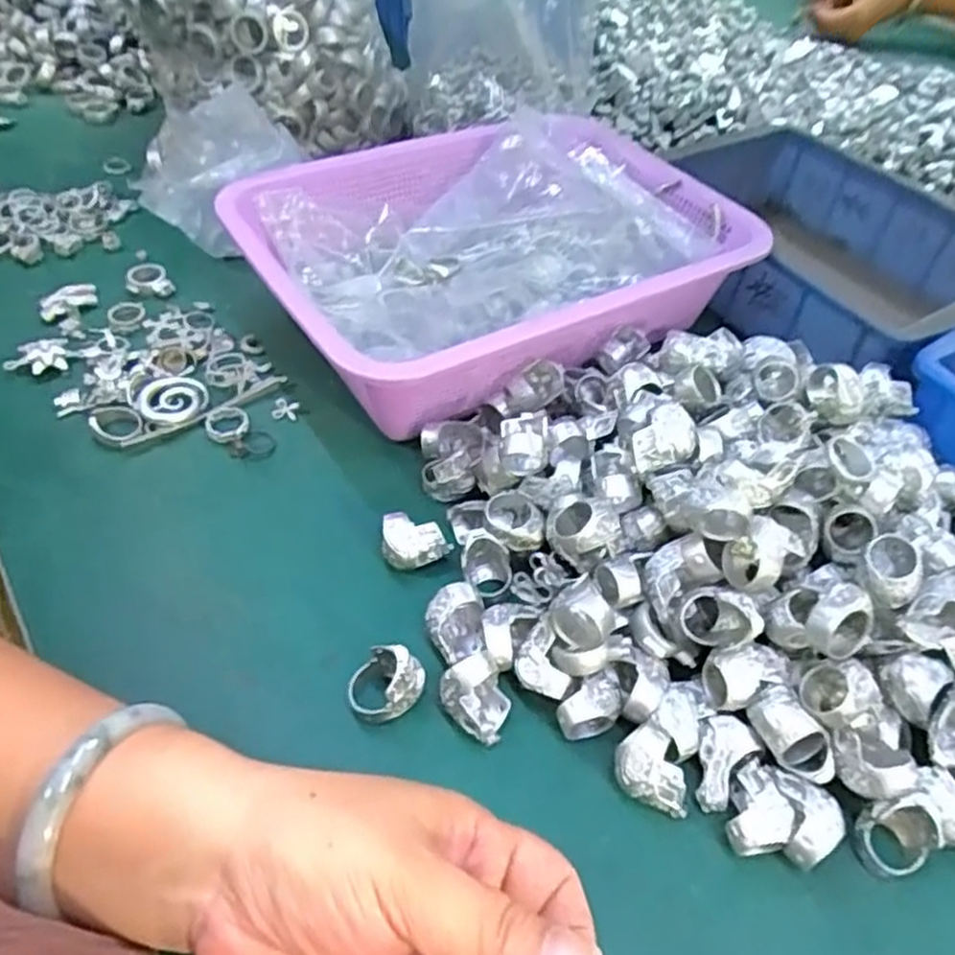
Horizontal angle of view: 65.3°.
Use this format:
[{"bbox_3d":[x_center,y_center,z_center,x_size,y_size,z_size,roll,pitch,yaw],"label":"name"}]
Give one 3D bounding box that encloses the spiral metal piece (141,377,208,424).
[{"bbox_3d":[-0.180,-0.048,0.444,0.036,0.006,0.040,-7,49,-8],"label":"spiral metal piece"}]

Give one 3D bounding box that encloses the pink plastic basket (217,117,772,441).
[{"bbox_3d":[0.011,-0.143,0.492,0.303,0.079,0.223,-24,54,-21],"label":"pink plastic basket"}]

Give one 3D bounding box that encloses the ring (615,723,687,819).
[{"bbox_3d":[0.072,0.120,0.302,0.031,0.025,0.023,28,53,21],"label":"ring"}]

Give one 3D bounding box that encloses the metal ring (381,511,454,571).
[{"bbox_3d":[-0.030,0.034,0.373,0.034,0.023,0.021,2,49,0],"label":"metal ring"}]

